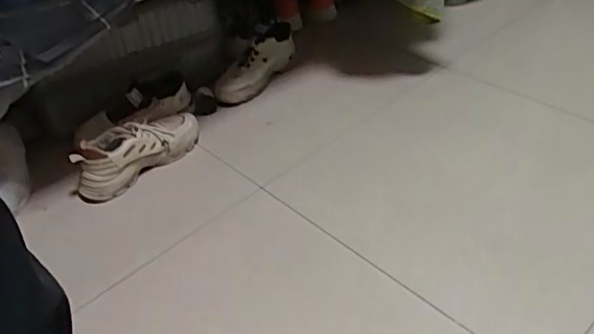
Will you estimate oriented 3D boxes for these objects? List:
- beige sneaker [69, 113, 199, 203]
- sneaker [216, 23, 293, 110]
[{"bbox_3d":[-0.328,-0.036,1.170,0.283,0.101,0.096,-35,46,-29],"label":"beige sneaker"},{"bbox_3d":[-0.088,-0.250,1.385,0.092,0.109,0.286,14,43,25],"label":"sneaker"}]

